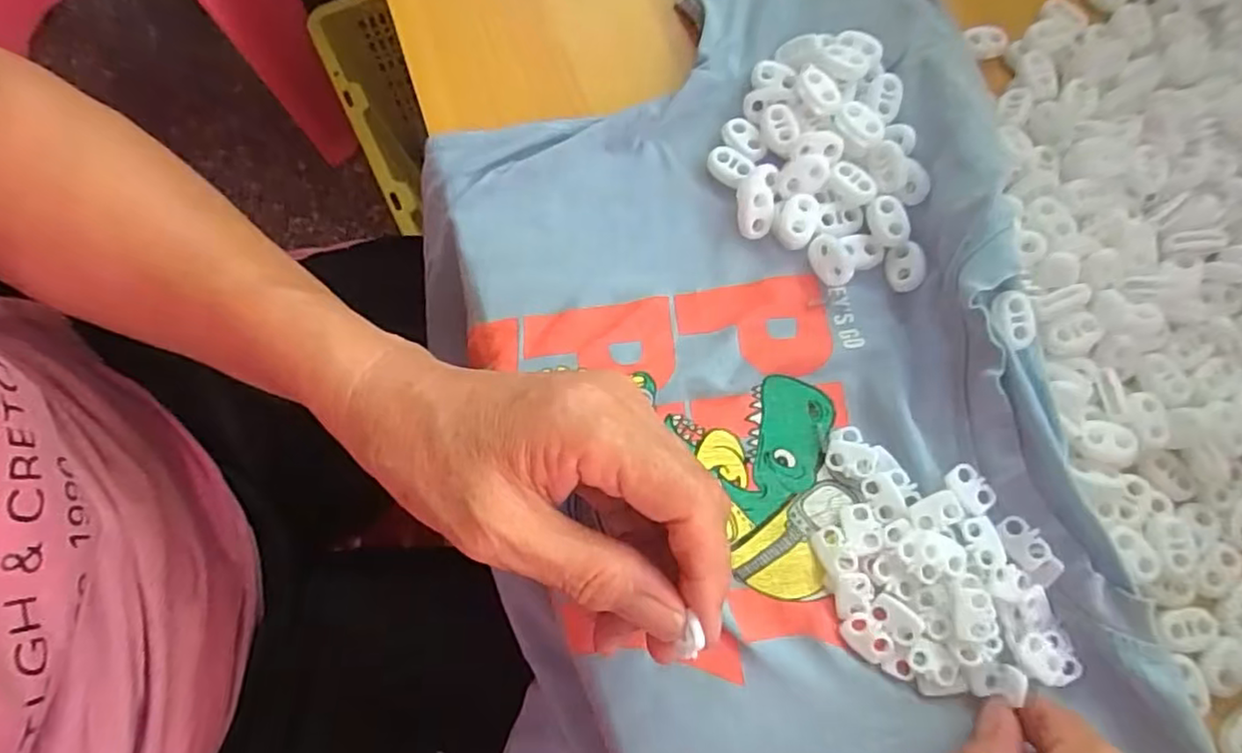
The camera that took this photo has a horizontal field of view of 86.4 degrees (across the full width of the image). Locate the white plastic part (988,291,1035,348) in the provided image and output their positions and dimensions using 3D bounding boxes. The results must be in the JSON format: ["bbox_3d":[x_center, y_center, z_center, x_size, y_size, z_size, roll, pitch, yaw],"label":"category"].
[{"bbox_3d":[0.148,-0.021,0.250,0.016,0.004,0.022,-18,91,-1],"label":"white plastic part"}]

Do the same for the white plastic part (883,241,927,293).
[{"bbox_3d":[0.118,-0.046,0.275,0.015,0.005,0.020,4,75,1],"label":"white plastic part"}]

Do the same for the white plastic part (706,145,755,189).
[{"bbox_3d":[0.048,-0.093,0.290,0.021,0.004,0.014,38,78,9],"label":"white plastic part"}]

